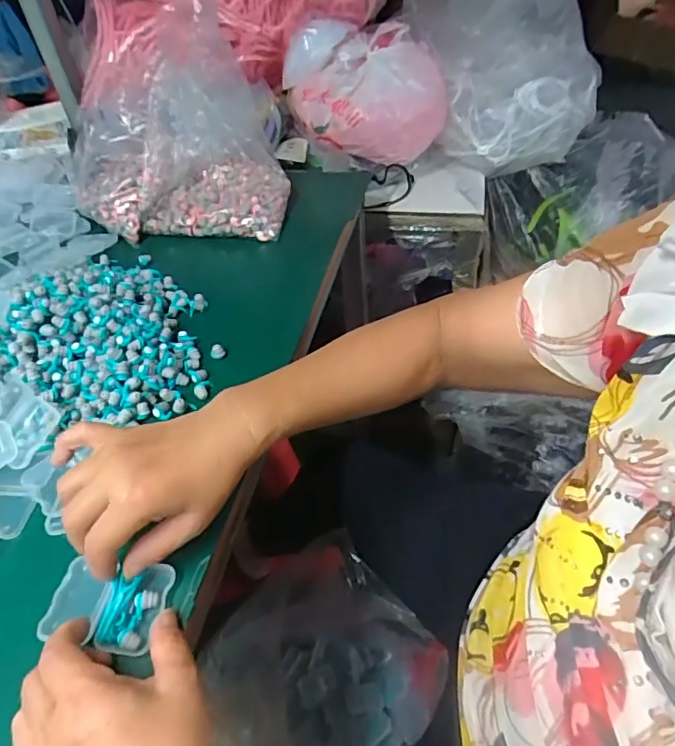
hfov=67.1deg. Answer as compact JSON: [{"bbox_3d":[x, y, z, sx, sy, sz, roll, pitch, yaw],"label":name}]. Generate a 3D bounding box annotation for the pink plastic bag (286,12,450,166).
[{"bbox_3d":[0.054,-0.460,0.850,0.244,0.153,0.190,-24,48,-18],"label":"pink plastic bag"}]

